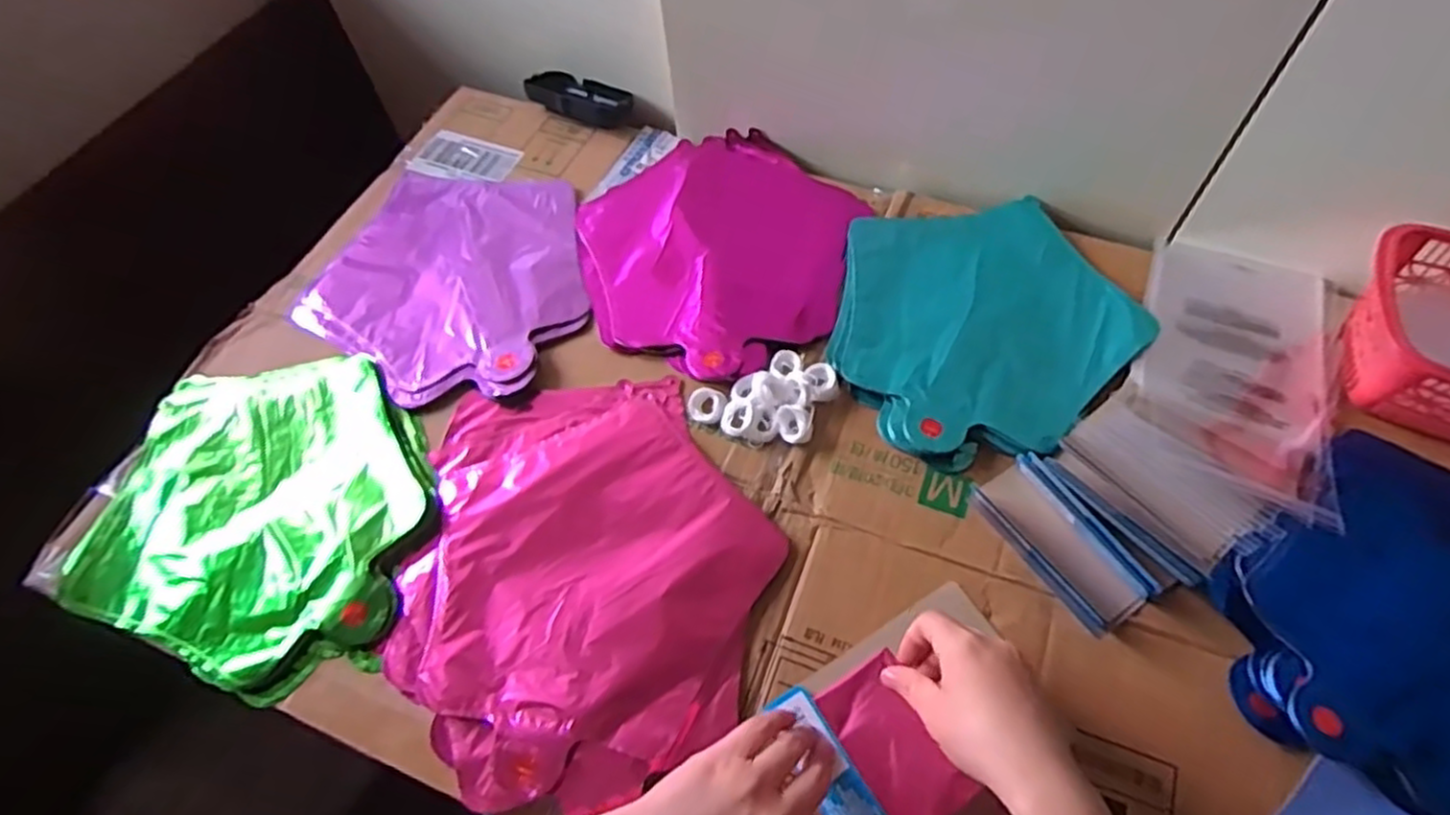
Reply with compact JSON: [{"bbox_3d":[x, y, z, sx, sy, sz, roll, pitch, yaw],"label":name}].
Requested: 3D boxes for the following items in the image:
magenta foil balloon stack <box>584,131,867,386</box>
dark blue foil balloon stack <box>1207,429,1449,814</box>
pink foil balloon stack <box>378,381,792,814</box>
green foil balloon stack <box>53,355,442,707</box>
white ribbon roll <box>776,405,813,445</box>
[{"bbox_3d":[-0.008,-0.142,0.651,0.227,0.020,0.261,15,62,12],"label":"magenta foil balloon stack"},{"bbox_3d":[0.446,0.132,0.456,0.248,0.023,0.234,23,64,16],"label":"dark blue foil balloon stack"},{"bbox_3d":[-0.092,0.106,0.499,0.240,0.012,0.278,-4,60,1],"label":"pink foil balloon stack"},{"bbox_3d":[-0.324,0.067,0.531,0.244,0.017,0.225,12,61,10],"label":"green foil balloon stack"},{"bbox_3d":[0.051,0.013,0.552,0.025,0.016,0.028,-4,60,1],"label":"white ribbon roll"}]

